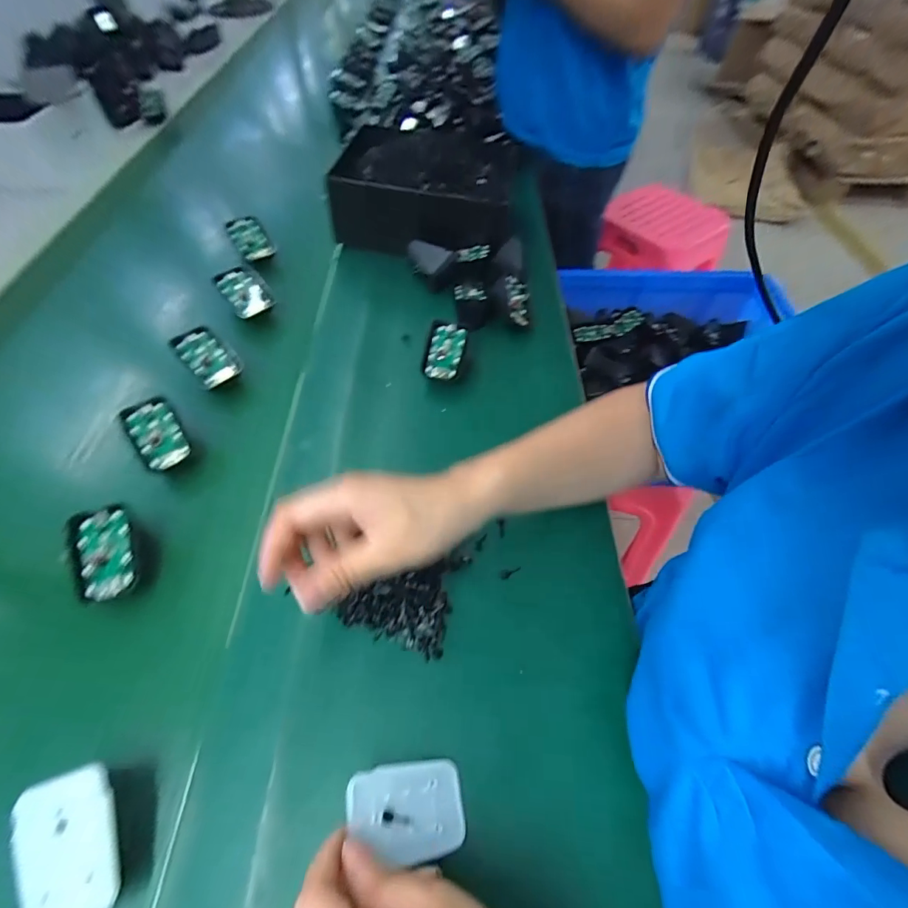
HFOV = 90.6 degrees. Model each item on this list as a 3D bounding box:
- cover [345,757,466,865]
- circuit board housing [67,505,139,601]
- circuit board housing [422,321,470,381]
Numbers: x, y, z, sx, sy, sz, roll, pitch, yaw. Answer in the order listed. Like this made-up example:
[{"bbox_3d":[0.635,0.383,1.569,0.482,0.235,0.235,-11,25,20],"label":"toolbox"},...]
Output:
[{"bbox_3d":[-0.027,0.204,0.258,0.069,0.004,0.045,10,49,-25],"label":"cover"},{"bbox_3d":[-0.266,0.075,0.339,0.042,0.010,0.070,-19,74,-13],"label":"circuit board housing"},{"bbox_3d":[-0.009,-0.108,0.472,0.039,0.008,0.067,9,73,7],"label":"circuit board housing"}]

